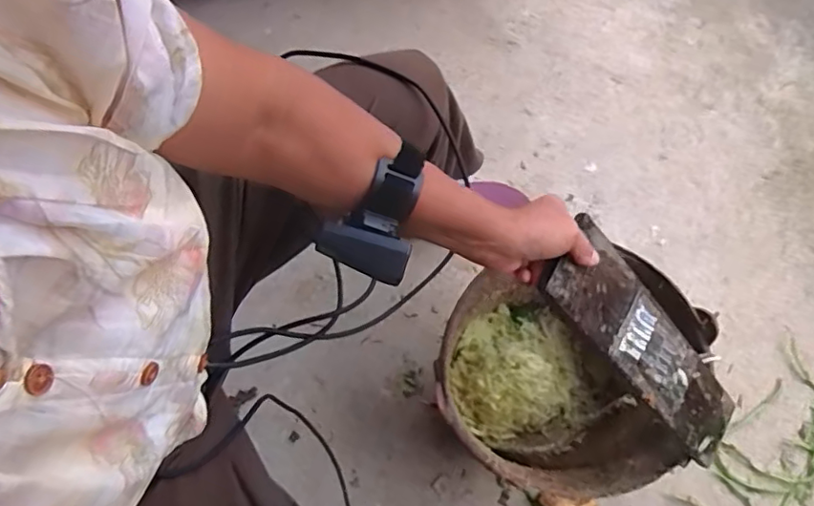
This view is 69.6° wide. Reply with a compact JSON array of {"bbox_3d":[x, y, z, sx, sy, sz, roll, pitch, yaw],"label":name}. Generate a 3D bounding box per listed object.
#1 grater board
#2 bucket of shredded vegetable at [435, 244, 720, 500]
[{"bbox_3d":[0.251,0.104,0.593,0.346,0.018,0.087,42,75,-28],"label":"grater board"},{"bbox_3d":[0.201,0.175,0.802,0.326,0.240,0.265,0,74,-2],"label":"bucket of shredded vegetable"}]

